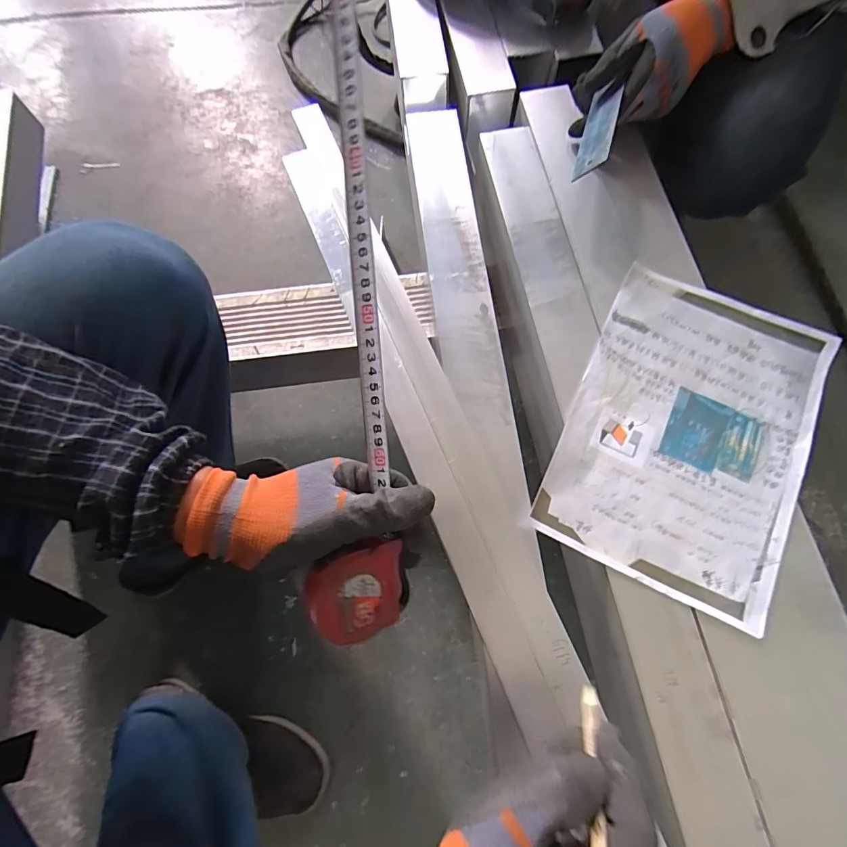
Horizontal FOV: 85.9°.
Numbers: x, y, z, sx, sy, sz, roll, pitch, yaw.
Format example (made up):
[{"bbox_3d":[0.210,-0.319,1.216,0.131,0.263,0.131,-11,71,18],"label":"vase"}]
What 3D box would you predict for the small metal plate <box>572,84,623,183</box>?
[{"bbox_3d":[0.179,-0.299,0.467,0.008,0.037,0.115,32,67,-30],"label":"small metal plate"}]

